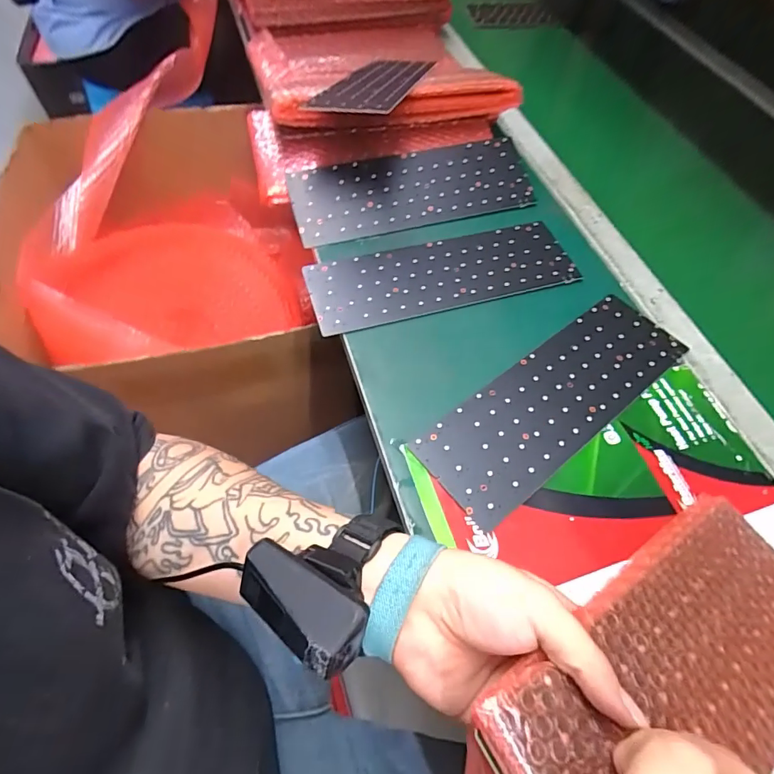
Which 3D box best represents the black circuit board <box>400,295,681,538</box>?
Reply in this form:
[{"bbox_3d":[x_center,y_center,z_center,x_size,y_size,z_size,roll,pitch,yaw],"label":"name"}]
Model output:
[{"bbox_3d":[0.154,0.007,0.419,0.277,0.004,0.090,-33,66,-22],"label":"black circuit board"}]

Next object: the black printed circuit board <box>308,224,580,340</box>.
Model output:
[{"bbox_3d":[0.059,-0.118,0.491,0.276,0.004,0.090,-14,61,-12],"label":"black printed circuit board"}]

